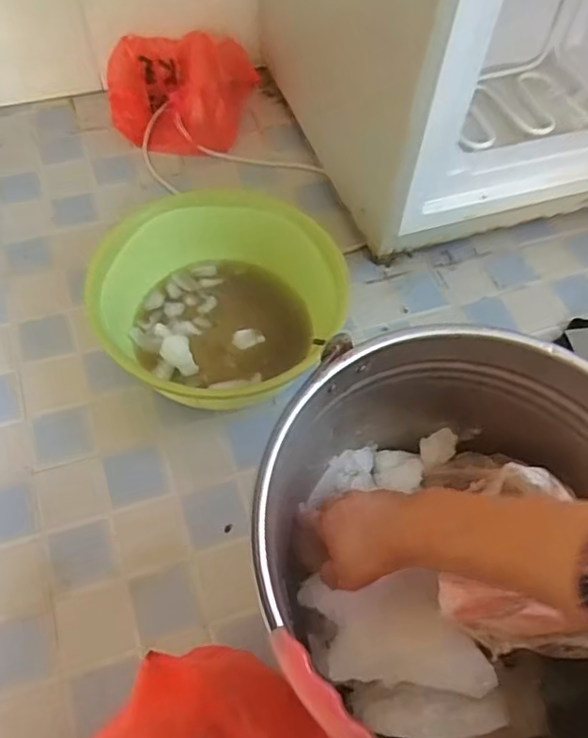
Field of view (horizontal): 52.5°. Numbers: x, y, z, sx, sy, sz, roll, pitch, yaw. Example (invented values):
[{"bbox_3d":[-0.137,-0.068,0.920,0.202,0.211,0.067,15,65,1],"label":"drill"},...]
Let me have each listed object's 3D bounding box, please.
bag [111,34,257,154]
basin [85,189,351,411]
[{"bbox_3d":[-0.184,-0.453,0.978,0.210,0.152,0.155,16,60,5],"label":"bag"},{"bbox_3d":[-0.099,-0.088,0.747,0.285,0.115,0.263,2,59,-3],"label":"basin"}]

